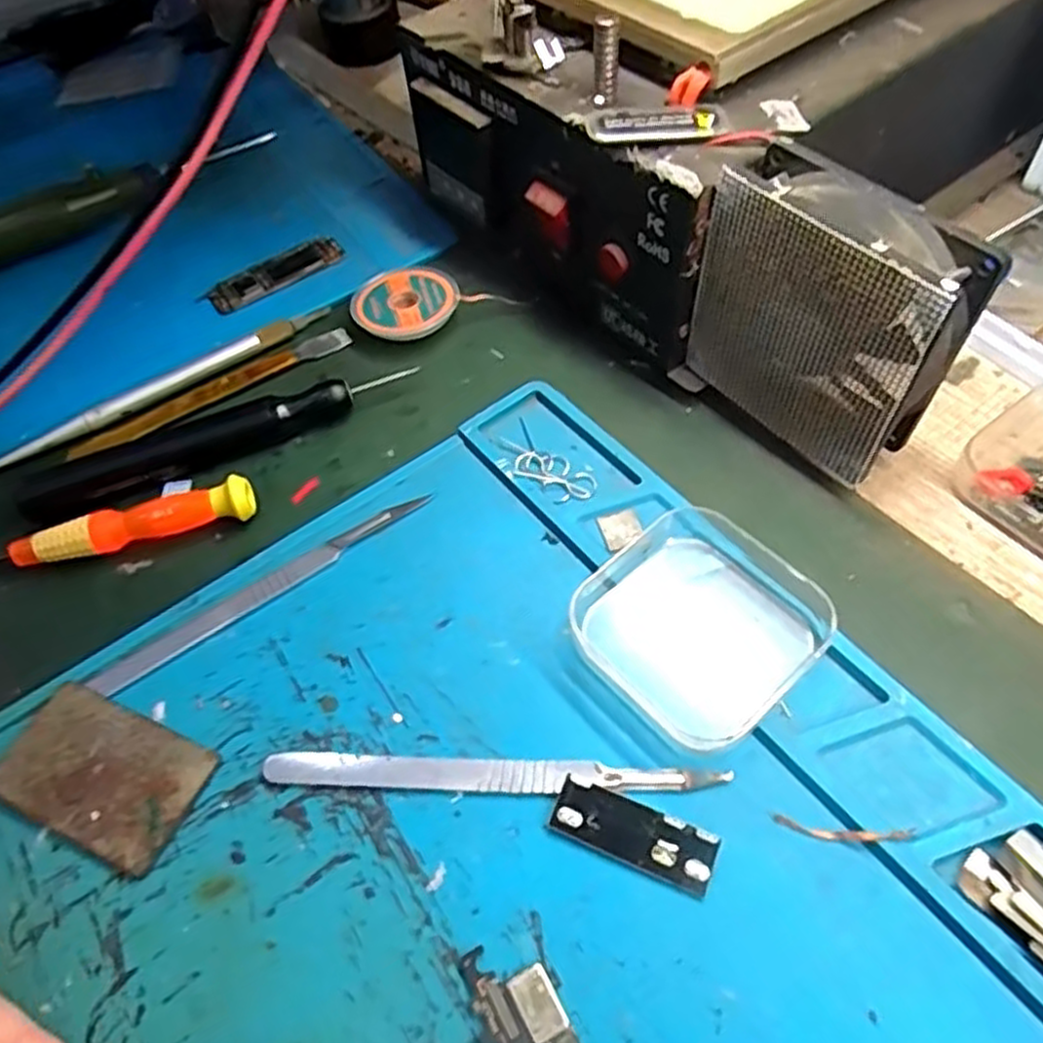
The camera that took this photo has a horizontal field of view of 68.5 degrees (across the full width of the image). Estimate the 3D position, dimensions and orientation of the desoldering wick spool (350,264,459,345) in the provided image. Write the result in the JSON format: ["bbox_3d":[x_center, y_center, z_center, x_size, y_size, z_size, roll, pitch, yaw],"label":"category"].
[{"bbox_3d":[-0.050,-0.094,0.330,0.044,0.011,0.040,-3,55,4],"label":"desoldering wick spool"}]

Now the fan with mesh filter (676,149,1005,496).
[{"bbox_3d":[0.097,-0.061,0.250,0.026,0.091,0.079,-36,59,-18],"label":"fan with mesh filter"}]

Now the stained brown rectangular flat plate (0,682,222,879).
[{"bbox_3d":[-0.124,0.074,0.225,0.061,0.006,0.037,17,58,17],"label":"stained brown rectangular flat plate"}]

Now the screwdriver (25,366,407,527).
[{"bbox_3d":[-0.116,-0.030,0.292,0.147,0.017,0.016,-20,56,-8],"label":"screwdriver"}]

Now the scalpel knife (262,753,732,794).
[{"bbox_3d":[-0.009,0.071,0.218,0.130,0.004,0.009,-1,55,5],"label":"scalpel knife"}]

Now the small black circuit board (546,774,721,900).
[{"bbox_3d":[0.030,0.084,0.205,0.043,0.004,0.016,18,59,17],"label":"small black circuit board"}]

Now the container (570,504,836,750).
[{"bbox_3d":[0.052,0.029,0.231,0.059,0.020,0.064,-40,61,-20],"label":"container"}]

